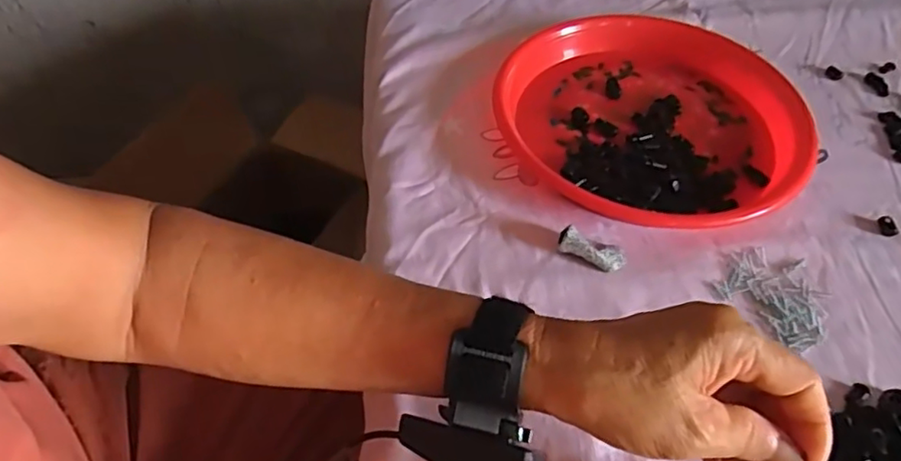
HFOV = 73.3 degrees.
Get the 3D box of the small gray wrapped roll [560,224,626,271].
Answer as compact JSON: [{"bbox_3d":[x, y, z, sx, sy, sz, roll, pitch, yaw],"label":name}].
[{"bbox_3d":[0.101,0.014,0.432,0.047,0.019,0.017,24,55,17],"label":"small gray wrapped roll"}]

